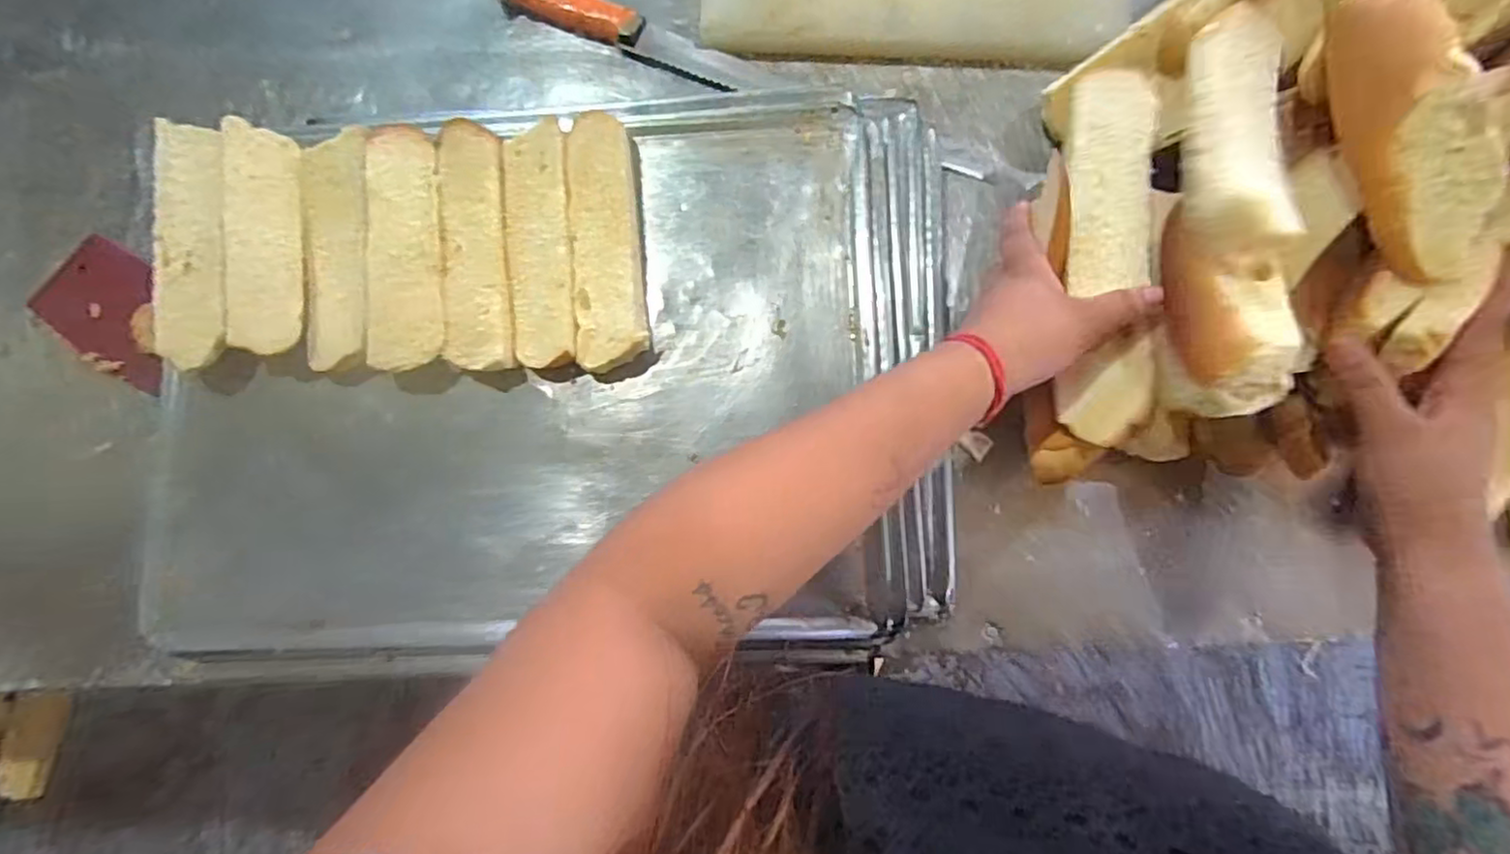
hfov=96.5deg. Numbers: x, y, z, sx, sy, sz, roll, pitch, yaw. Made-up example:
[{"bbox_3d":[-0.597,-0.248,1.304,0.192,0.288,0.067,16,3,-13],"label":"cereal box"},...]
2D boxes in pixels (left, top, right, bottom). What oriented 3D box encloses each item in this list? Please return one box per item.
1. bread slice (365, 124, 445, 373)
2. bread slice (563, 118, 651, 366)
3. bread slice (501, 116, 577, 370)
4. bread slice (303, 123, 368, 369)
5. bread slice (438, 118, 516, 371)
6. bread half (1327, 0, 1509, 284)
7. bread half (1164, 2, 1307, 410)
[{"bbox_3d":[-0.219,-0.114,0.430,0.045,0.033,0.159,-5,82,2],"label":"bread slice"},{"bbox_3d":[-0.094,-0.116,0.426,0.042,0.021,0.160,-5,82,2],"label":"bread slice"},{"bbox_3d":[-0.136,-0.114,0.430,0.041,0.020,0.155,-6,82,2],"label":"bread slice"},{"bbox_3d":[-0.265,-0.115,0.433,0.048,0.028,0.153,-4,82,3],"label":"bread slice"},{"bbox_3d":[-0.176,-0.113,0.428,0.040,0.030,0.156,-5,82,2],"label":"bread slice"},{"bbox_3d":[0.312,-0.141,0.318,0.042,0.034,0.139,-15,82,1],"label":"bread half"},{"bbox_3d":[0.243,-0.119,0.339,0.056,0.050,0.222,10,77,4],"label":"bread half"}]

